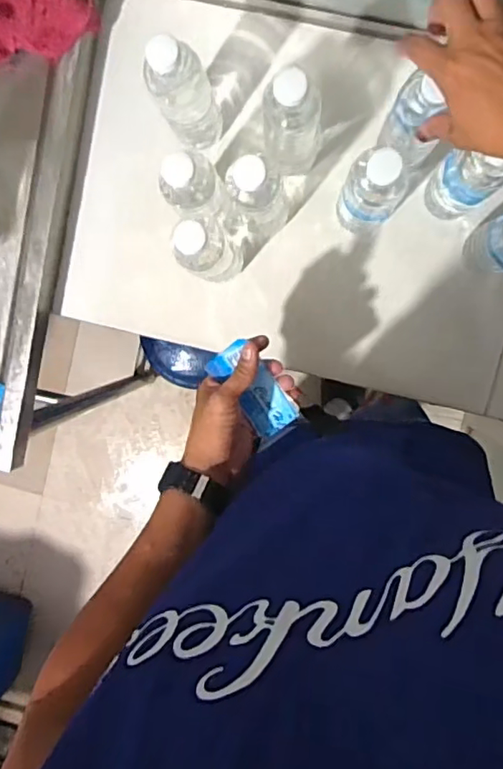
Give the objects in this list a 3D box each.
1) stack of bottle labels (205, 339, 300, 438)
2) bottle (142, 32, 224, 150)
[{"bbox_3d":[0.001,0.006,0.606,0.047,0.017,0.104,-39,100,7],"label":"stack of bottle labels"},{"bbox_3d":[-0.068,-0.304,0.616,0.058,0.182,0.061,0,96,4],"label":"bottle"}]

